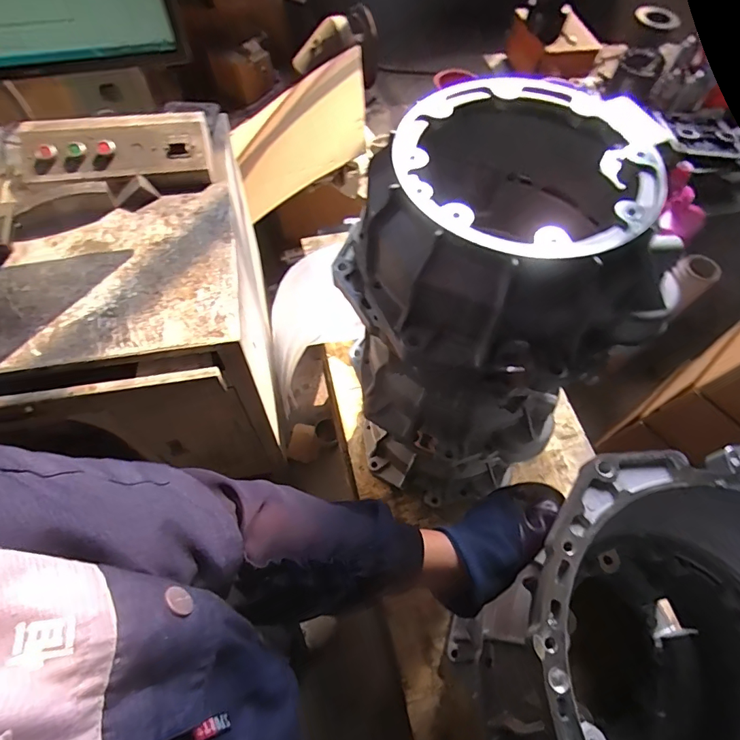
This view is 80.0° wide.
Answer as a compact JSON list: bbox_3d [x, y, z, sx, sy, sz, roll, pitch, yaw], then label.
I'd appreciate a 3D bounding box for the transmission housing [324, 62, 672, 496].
[{"bbox_3d":[0.147,-0.086,0.563,0.319,0.376,0.323,-40,70,-21],"label":"transmission housing"}]

